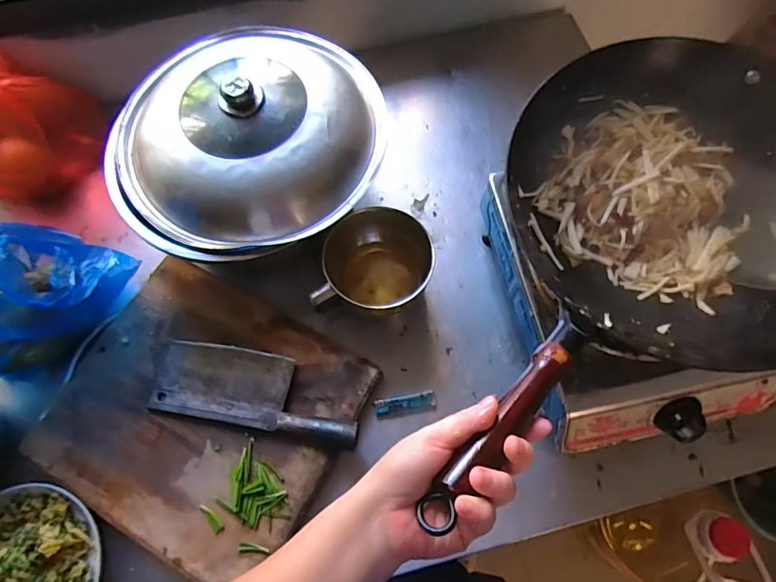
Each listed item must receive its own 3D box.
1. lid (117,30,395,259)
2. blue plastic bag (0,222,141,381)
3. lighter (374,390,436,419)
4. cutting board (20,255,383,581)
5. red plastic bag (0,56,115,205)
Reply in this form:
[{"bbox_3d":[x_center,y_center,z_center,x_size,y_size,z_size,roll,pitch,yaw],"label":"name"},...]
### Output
[{"bbox_3d":[-0.177,-0.214,0.593,0.329,0.101,0.319,0,69,0],"label":"lid"},{"bbox_3d":[-0.430,0.003,0.530,0.161,0.230,0.166,7,69,2],"label":"blue plastic bag"},{"bbox_3d":[0.024,0.148,0.607,0.080,0.013,0.024,-9,69,-4],"label":"lighter"},{"bbox_3d":[-0.236,0.147,0.589,0.358,0.026,0.305,29,71,10],"label":"cutting board"},{"bbox_3d":[-0.578,-0.220,0.658,0.137,0.230,0.297,37,73,13],"label":"red plastic bag"}]

